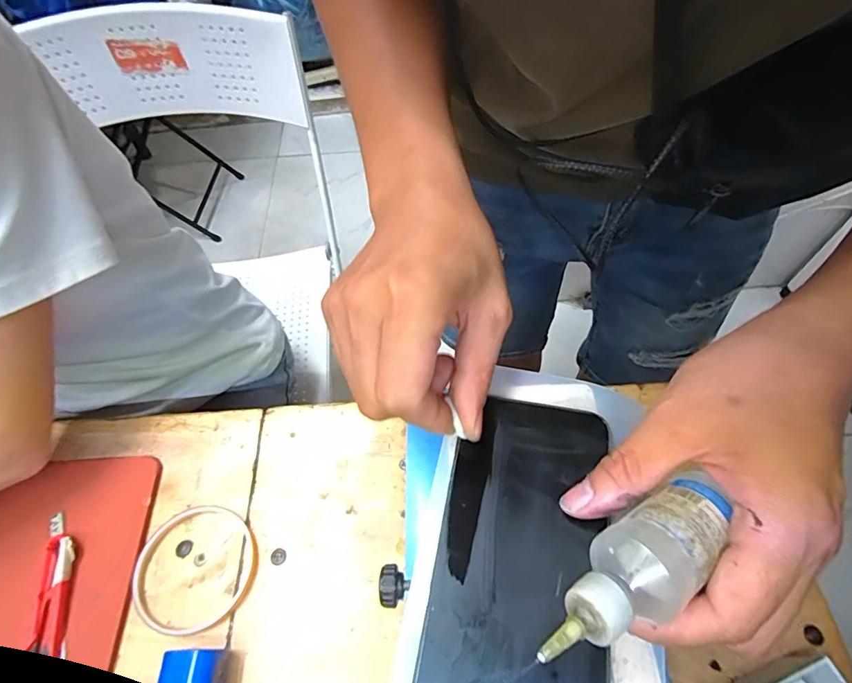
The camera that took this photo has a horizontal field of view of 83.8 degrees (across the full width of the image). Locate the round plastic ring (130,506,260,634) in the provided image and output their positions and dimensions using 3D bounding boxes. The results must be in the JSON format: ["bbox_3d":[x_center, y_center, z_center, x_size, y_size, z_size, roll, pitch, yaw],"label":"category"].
[{"bbox_3d":[-0.165,0.162,0.341,0.088,0.005,0.084,-1,56,2],"label":"round plastic ring"}]

